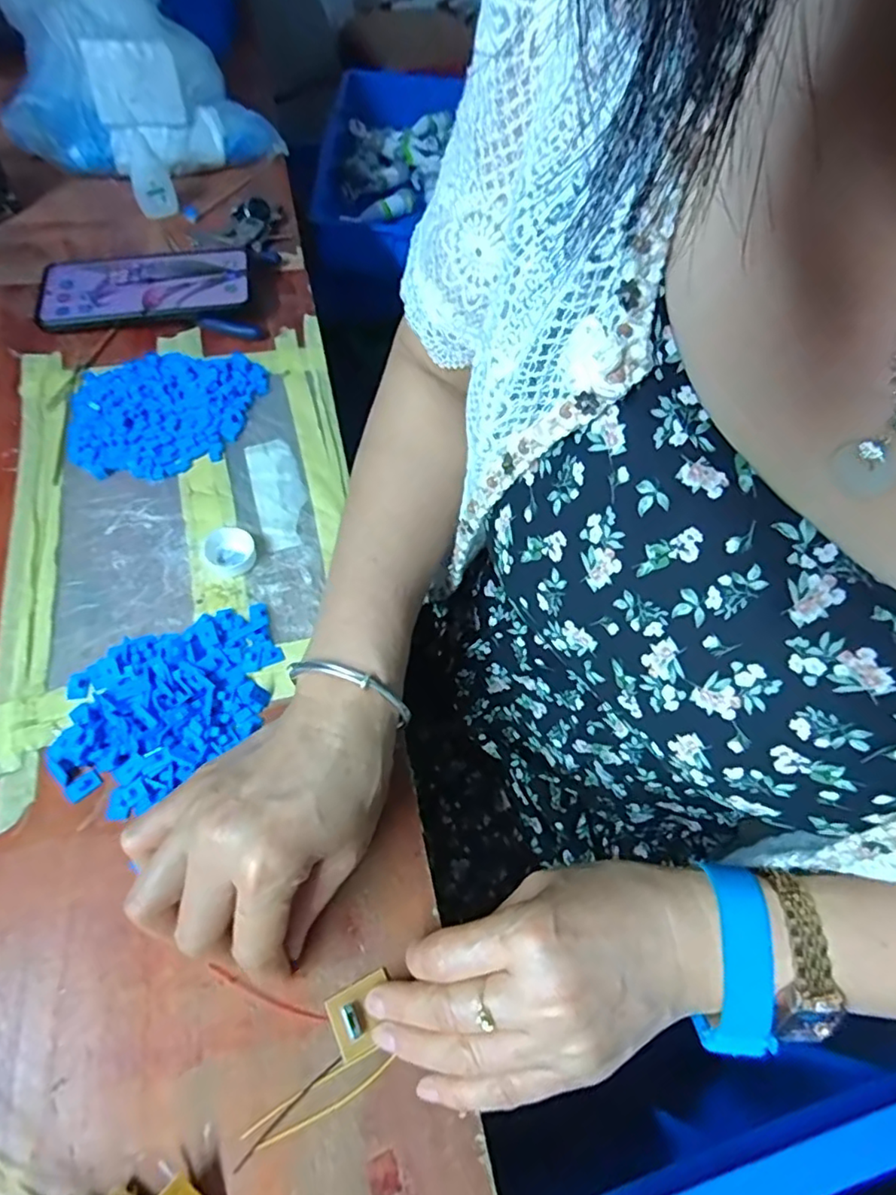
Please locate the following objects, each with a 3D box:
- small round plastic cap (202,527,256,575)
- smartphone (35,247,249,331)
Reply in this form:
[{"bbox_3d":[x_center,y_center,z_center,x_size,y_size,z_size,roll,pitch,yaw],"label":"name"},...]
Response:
[{"bbox_3d":[-0.137,-0.029,0.381,0.030,0.012,0.030,2,59,-3],"label":"small round plastic cap"},{"bbox_3d":[-0.252,-0.257,0.497,0.168,0.012,0.078,-8,65,-3],"label":"smartphone"}]

